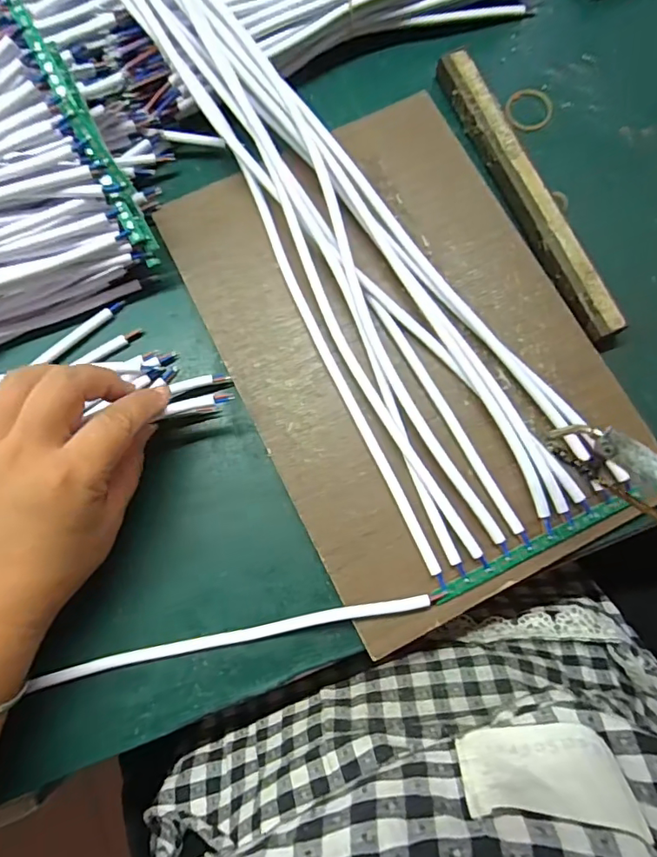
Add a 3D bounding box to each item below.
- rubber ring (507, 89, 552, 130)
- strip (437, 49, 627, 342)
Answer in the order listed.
[{"bbox_3d":[0.138,-0.220,0.352,0.032,0.005,0.028,28,80,7],"label":"rubber ring"},{"bbox_3d":[0.125,-0.150,0.322,0.019,0.013,0.210,-23,79,-4],"label":"strip"}]

